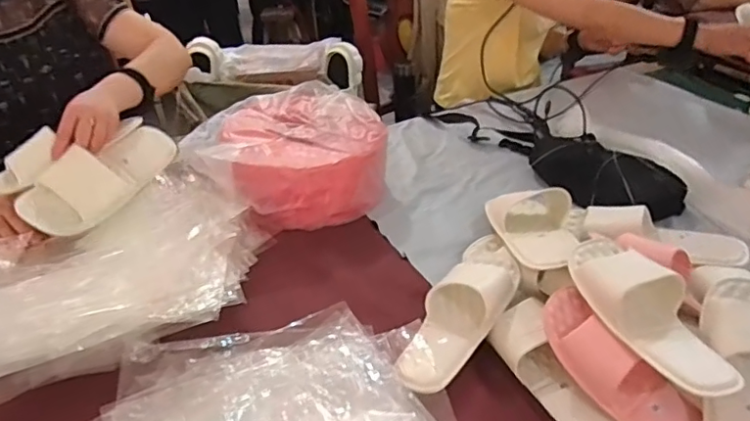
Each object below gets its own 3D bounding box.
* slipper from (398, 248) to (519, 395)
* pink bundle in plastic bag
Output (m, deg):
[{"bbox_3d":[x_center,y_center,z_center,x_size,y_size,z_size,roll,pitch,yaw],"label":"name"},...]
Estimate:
[{"bbox_3d":[0.110,0.126,0.713,0.095,0.063,0.252,22,54,29],"label":"slipper"},{"bbox_3d":[-0.142,-0.097,0.963,0.306,0.135,0.277,-4,36,-5],"label":"pink bundle in plastic bag"}]

